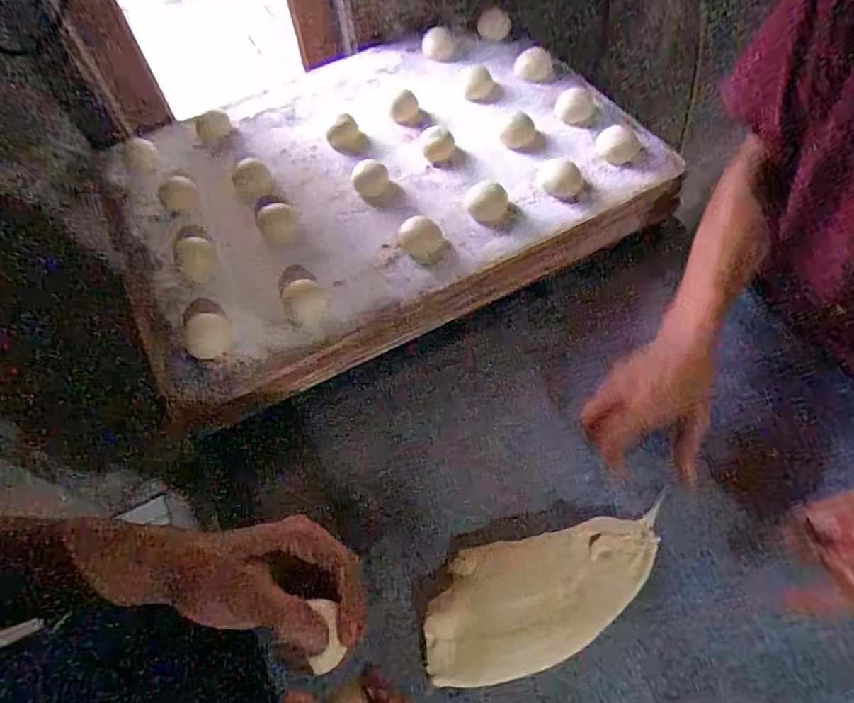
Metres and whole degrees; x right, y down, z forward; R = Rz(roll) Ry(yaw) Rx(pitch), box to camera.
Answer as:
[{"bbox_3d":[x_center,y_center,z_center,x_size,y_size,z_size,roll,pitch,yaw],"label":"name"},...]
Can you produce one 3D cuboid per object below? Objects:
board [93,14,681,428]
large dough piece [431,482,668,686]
[{"bbox_3d":[-0.068,-0.218,0.651,0.595,0.065,0.456,-26,61,-12],"label":"board"},{"bbox_3d":[0.102,0.198,0.440,0.212,0.028,0.099,-11,60,-5],"label":"large dough piece"}]

